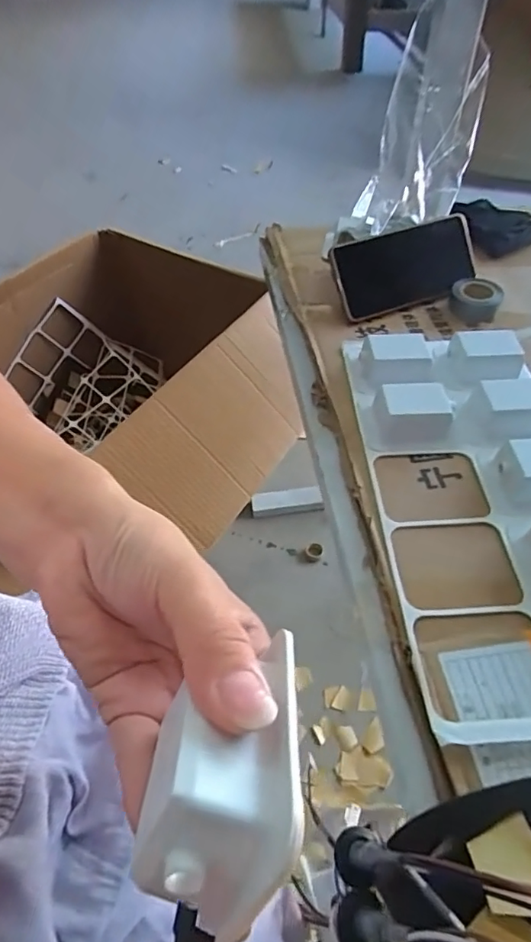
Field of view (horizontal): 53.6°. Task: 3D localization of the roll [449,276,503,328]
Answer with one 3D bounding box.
[{"bbox_3d":[0.221,-0.181,0.556,0.052,0.023,0.052,-1,50,1],"label":"roll"}]

